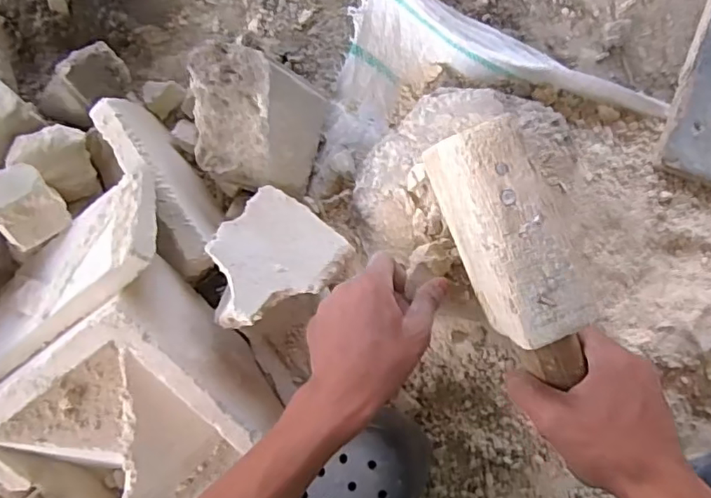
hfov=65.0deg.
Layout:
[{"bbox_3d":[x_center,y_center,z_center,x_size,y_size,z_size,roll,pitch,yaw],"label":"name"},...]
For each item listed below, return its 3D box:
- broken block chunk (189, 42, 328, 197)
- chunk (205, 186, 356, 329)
[{"bbox_3d":[-0.091,-0.110,0.496,0.105,0.073,0.109,13,88,6],"label":"broken block chunk"},{"bbox_3d":[-0.073,0.008,0.465,0.108,0.046,0.096,-25,68,-25],"label":"chunk"}]

